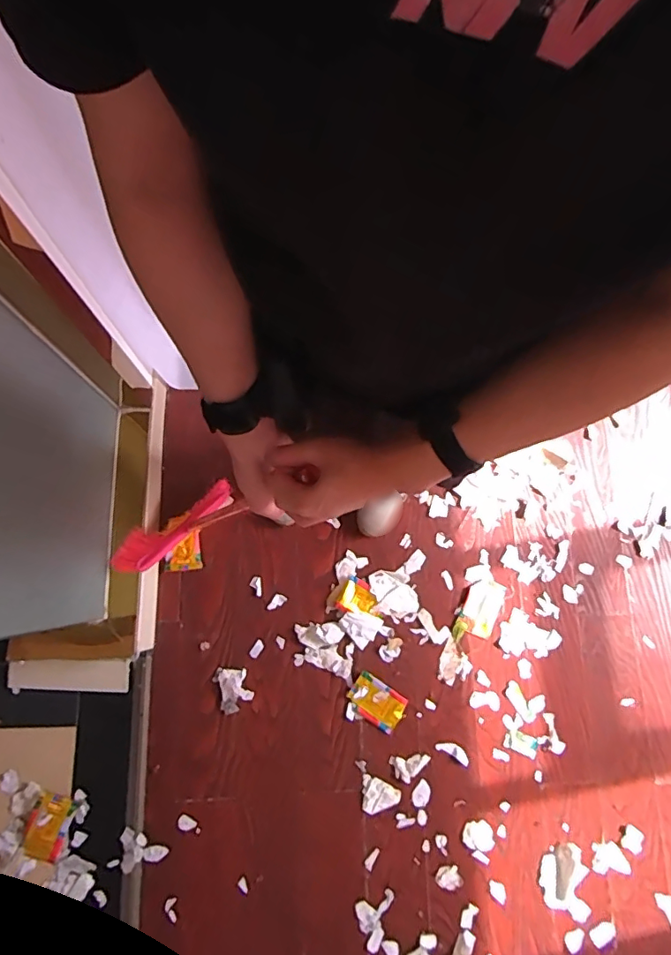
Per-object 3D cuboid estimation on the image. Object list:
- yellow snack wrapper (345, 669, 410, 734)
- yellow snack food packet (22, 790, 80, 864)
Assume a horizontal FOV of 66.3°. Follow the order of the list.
[{"bbox_3d":[0.101,0.553,1.266,0.135,0.011,0.091,35,79,3],"label":"yellow snack wrapper"},{"bbox_3d":[-0.658,0.799,1.170,0.089,0.014,0.132,16,78,-1],"label":"yellow snack food packet"}]

